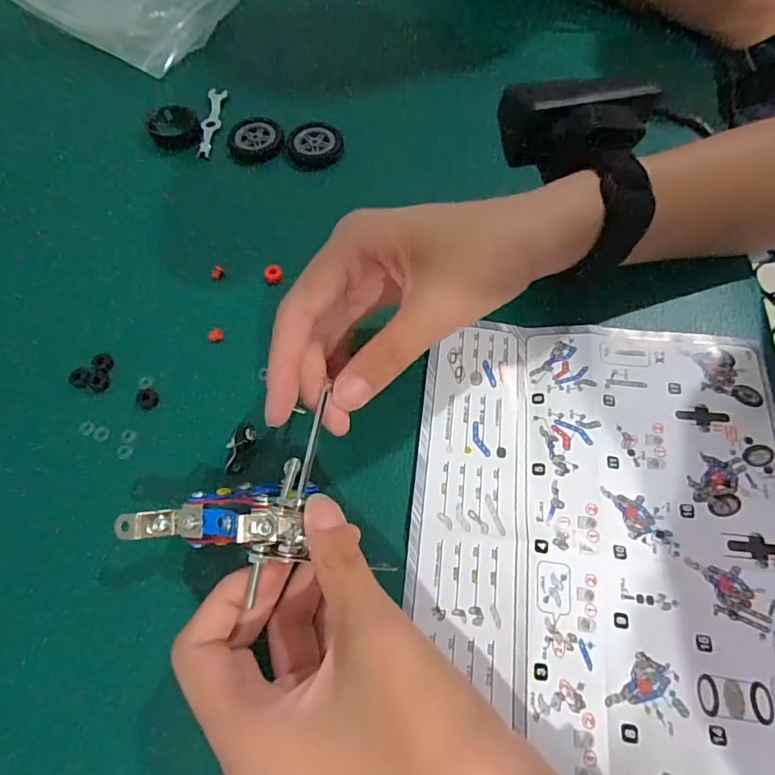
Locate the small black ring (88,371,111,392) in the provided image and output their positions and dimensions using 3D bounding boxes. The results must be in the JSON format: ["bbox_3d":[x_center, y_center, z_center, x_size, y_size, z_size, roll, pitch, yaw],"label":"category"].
[{"bbox_3d":[-0.152,-0.003,0.261,0.010,0.004,0.010,0,64,0],"label":"small black ring"}]

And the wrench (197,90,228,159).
[{"bbox_3d":[-0.124,-0.186,0.348,0.013,0.008,0.063,3,64,2],"label":"wrench"}]

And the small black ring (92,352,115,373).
[{"bbox_3d":[-0.152,-0.014,0.265,0.011,0.004,0.009,42,71,18],"label":"small black ring"}]

